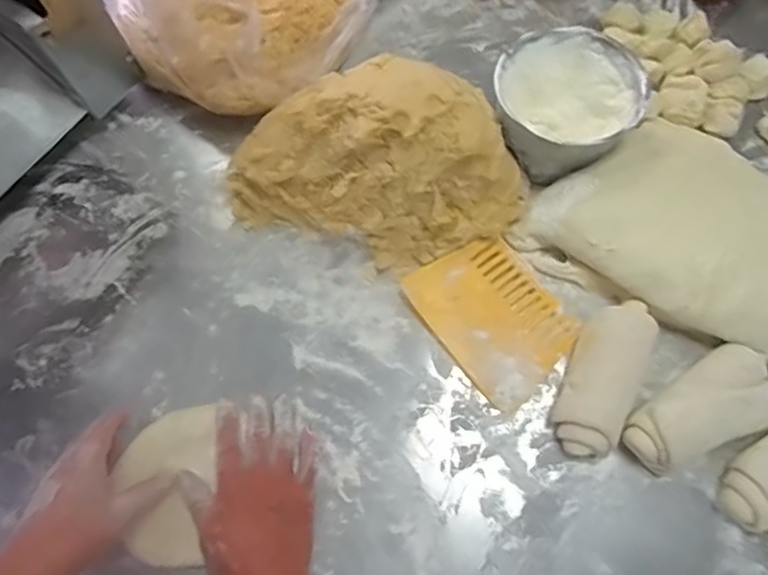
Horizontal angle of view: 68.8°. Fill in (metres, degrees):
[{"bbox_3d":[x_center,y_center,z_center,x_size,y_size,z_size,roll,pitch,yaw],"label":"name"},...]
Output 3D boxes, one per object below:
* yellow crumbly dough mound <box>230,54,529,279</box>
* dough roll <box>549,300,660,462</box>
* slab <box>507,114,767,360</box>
[{"bbox_3d":[-0.004,-0.136,0.590,0.293,0.123,0.182,20,69,10],"label":"yellow crumbly dough mound"},{"bbox_3d":[0.209,0.083,0.535,0.060,0.038,0.159,27,70,13],"label":"dough roll"},{"bbox_3d":[0.367,-0.028,0.560,0.417,0.076,0.192,31,71,14],"label":"slab"}]

